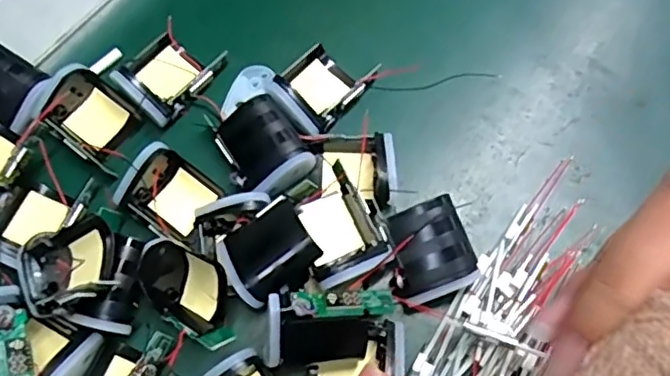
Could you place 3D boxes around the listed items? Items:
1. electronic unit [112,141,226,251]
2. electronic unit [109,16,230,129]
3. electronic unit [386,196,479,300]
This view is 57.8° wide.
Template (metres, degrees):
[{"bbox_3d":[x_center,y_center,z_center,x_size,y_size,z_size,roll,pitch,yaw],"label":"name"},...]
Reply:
[{"bbox_3d":[-0.078,0.003,0.287,0.042,0.023,0.035,33,74,10],"label":"electronic unit"},{"bbox_3d":[-0.086,-0.061,0.309,0.038,0.019,0.049,36,74,11],"label":"electronic unit"},{"bbox_3d":[0.042,0.028,0.276,0.036,0.019,0.041,-20,79,4],"label":"electronic unit"}]

